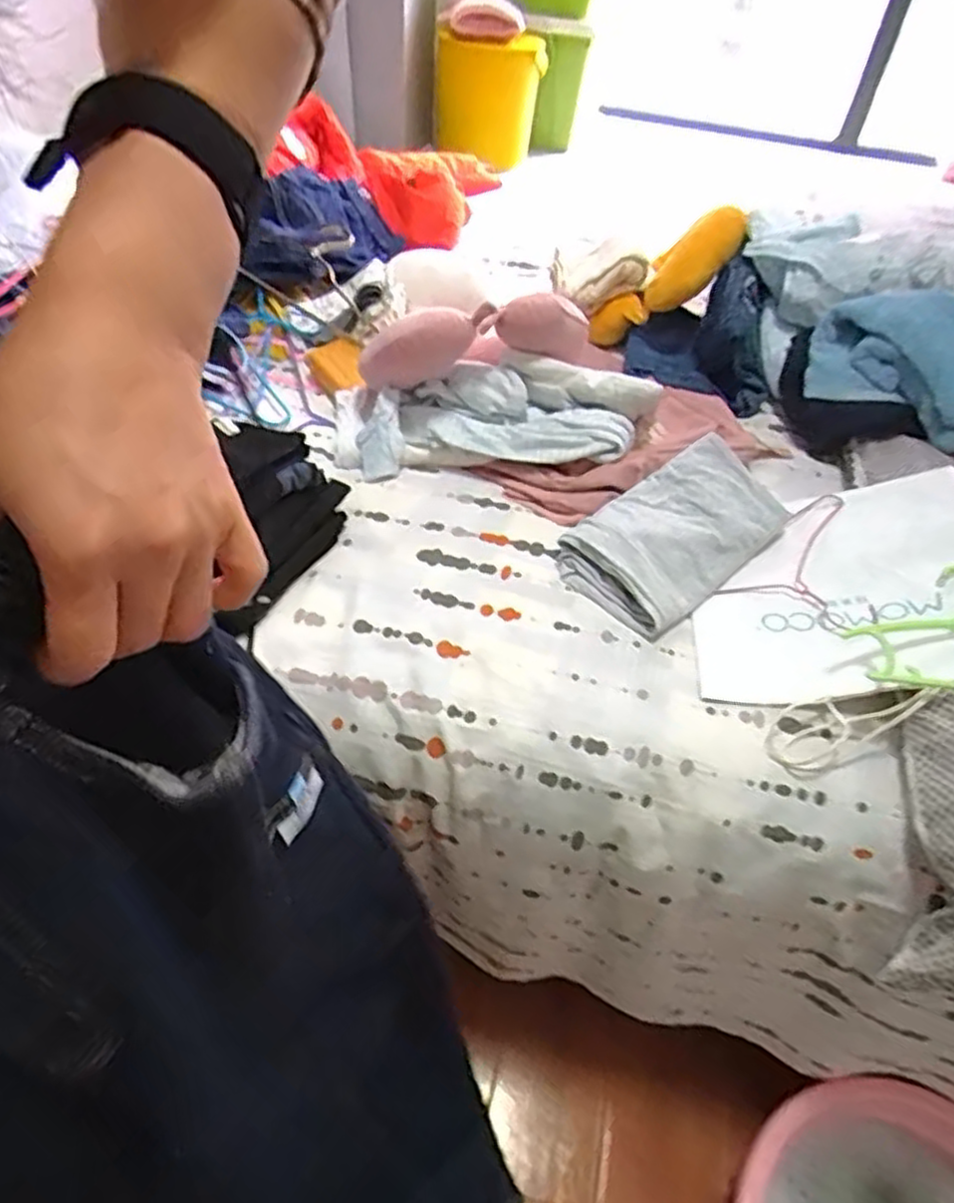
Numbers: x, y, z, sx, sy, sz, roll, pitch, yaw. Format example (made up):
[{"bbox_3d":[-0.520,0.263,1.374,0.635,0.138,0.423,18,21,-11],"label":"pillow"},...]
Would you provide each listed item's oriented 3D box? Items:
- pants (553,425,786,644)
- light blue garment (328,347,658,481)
[{"bbox_3d":[0.230,-0.086,0.848,0.280,0.062,0.152,-33,56,-32],"label":"pants"},{"bbox_3d":[0.004,-0.238,0.935,0.416,0.090,0.131,-3,44,10],"label":"light blue garment"}]

